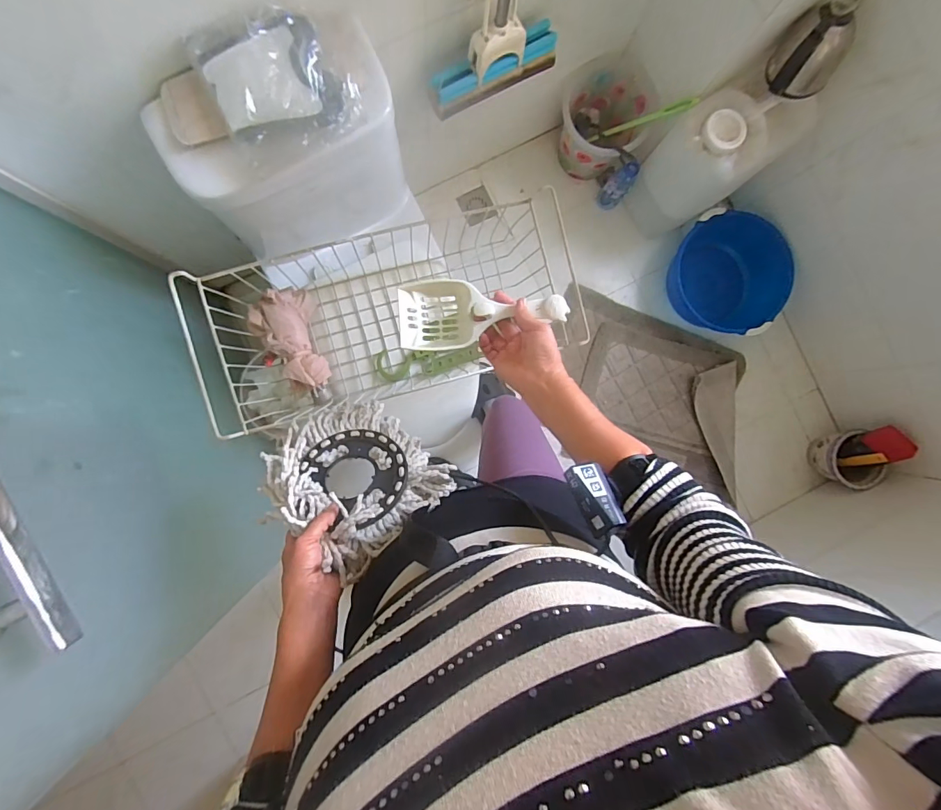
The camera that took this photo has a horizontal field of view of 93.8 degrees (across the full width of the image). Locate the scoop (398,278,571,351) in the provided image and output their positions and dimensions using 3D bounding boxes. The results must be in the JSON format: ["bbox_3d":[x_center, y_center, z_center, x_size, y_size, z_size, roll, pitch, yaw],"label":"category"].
[{"bbox_3d":[0.016,-0.128,0.608,0.226,0.050,0.093,-2,91,8],"label":"scoop"}]

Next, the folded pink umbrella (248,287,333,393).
[{"bbox_3d":[-0.360,-0.127,0.881,0.120,0.073,0.200,-13,91,-4],"label":"folded pink umbrella"}]

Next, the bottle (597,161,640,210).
[{"bbox_3d":[0.433,-0.643,1.292,0.066,0.197,0.048,41,87,-4],"label":"bottle"}]

